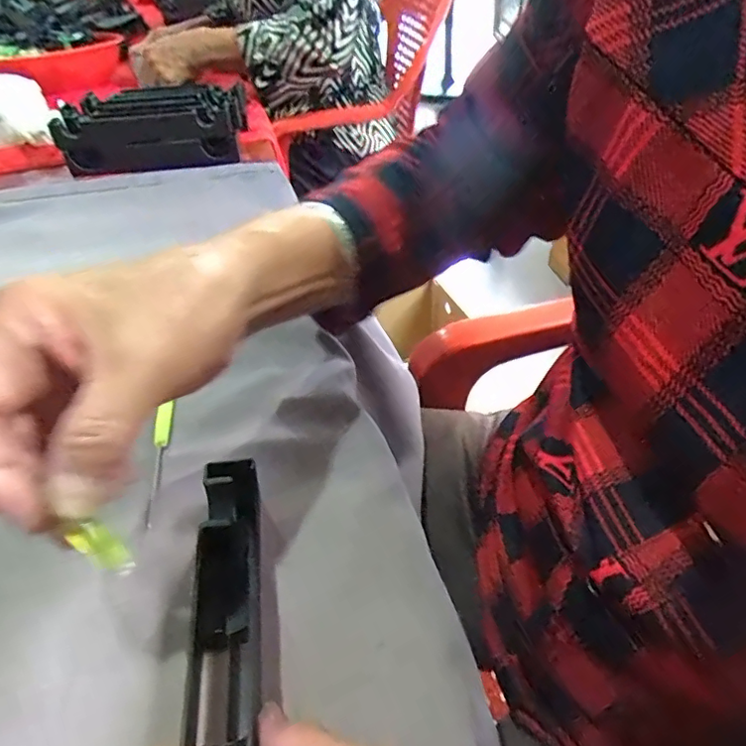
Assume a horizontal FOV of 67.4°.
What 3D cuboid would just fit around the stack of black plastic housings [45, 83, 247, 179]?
[{"bbox_3d":[-0.257,-0.296,0.668,0.203,0.051,0.118,-5,41,-1],"label":"stack of black plastic housings"}]

